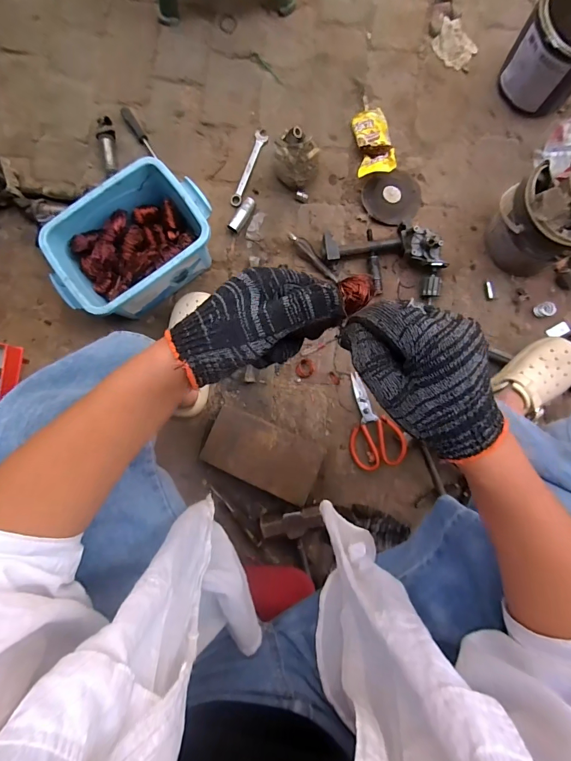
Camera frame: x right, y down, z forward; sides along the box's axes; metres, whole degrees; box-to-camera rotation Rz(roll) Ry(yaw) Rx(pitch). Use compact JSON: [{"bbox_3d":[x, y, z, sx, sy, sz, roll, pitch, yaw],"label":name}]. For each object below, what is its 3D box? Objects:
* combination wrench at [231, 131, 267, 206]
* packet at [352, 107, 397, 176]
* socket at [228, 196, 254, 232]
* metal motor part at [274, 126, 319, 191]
[{"bbox_3d":[-0.080,-0.458,0.833,0.030,0.010,0.169,20,88,3],"label":"combination wrench"},{"bbox_3d":[0.184,-0.496,0.800,0.078,0.040,0.169,-5,71,-4],"label":"packet"},{"bbox_3d":[-0.093,-0.356,0.819,0.026,0.019,0.080,33,88,3],"label":"socket"},{"bbox_3d":[0.025,-0.455,0.789,0.091,0.081,0.091,13,89,2],"label":"metal motor part"}]

